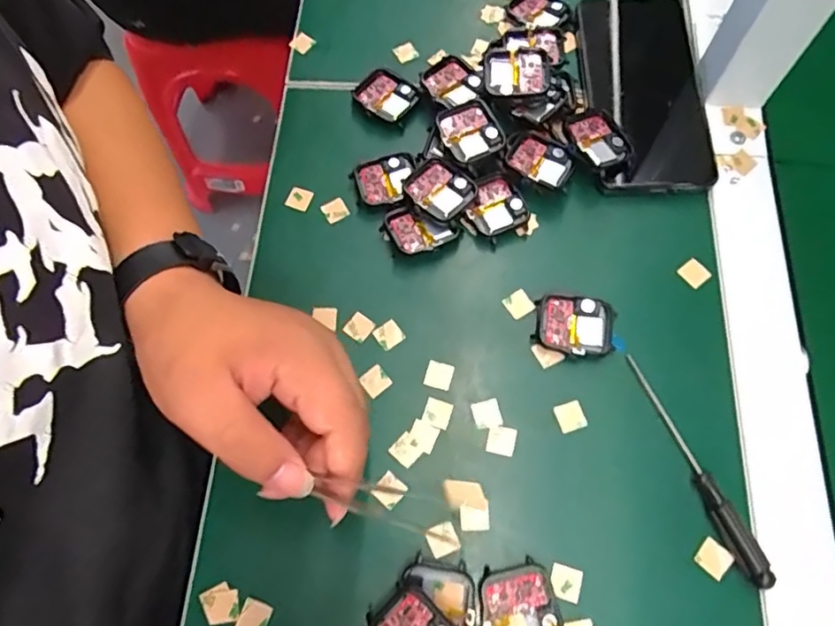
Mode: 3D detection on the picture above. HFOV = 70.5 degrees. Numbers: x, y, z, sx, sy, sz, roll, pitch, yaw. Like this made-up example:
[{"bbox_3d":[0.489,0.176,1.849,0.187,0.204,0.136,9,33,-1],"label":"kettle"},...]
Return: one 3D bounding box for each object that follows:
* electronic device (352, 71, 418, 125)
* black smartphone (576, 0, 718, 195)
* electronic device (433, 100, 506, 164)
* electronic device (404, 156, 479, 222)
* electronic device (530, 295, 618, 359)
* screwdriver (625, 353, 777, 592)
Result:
[{"bbox_3d":[-0.024,-0.156,0.423,0.043,0.006,0.034,38,75,14],"label":"electronic device"},{"bbox_3d":[0.160,-0.161,0.413,0.079,0.011,0.164,-1,69,1],"label":"black smartphone"},{"bbox_3d":[0.035,-0.118,0.390,0.038,0.015,0.043,-26,71,-9],"label":"electronic device"},{"bbox_3d":[0.014,-0.079,0.386,0.044,0.011,0.035,34,73,13],"label":"electronic device"},{"bbox_3d":[0.095,0.009,0.356,0.046,0.010,0.035,9,70,5],"label":"electronic device"},{"bbox_3d":[0.151,0.082,0.322,0.011,0.014,0.131,-21,70,-7],"label":"screwdriver"}]

